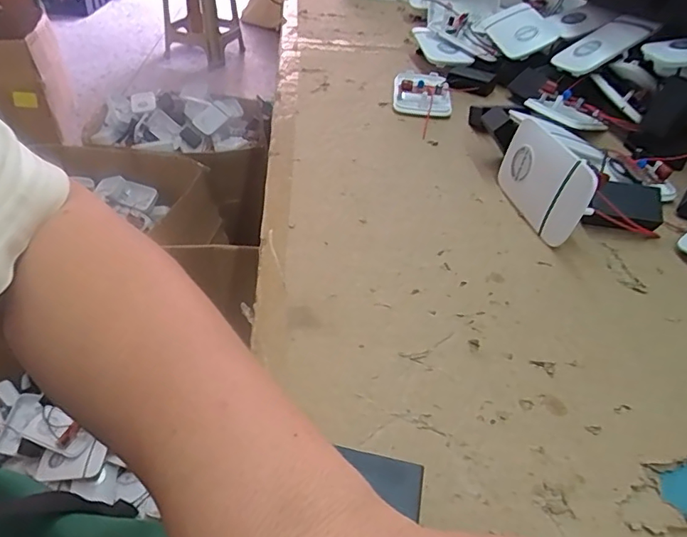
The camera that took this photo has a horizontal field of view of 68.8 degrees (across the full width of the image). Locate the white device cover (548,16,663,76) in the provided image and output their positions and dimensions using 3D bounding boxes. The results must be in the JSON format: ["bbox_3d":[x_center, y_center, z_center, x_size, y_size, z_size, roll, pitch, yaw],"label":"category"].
[{"bbox_3d":[0.251,-0.217,0.487,0.085,0.015,0.049,-28,44,10],"label":"white device cover"}]

